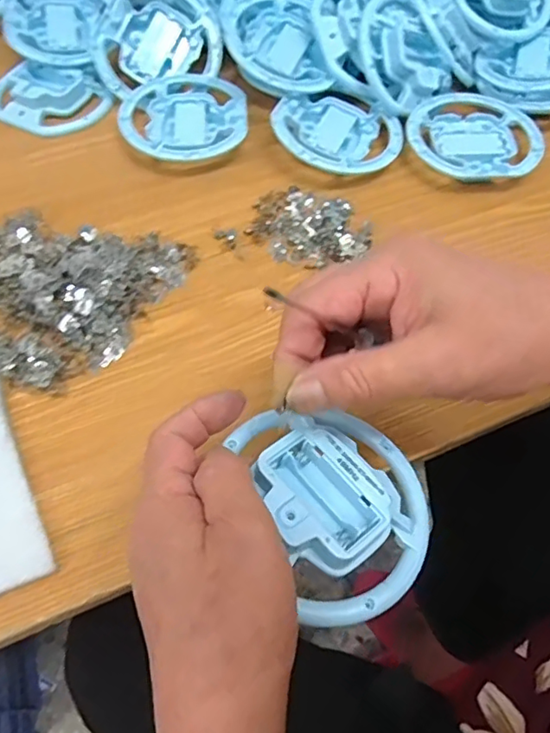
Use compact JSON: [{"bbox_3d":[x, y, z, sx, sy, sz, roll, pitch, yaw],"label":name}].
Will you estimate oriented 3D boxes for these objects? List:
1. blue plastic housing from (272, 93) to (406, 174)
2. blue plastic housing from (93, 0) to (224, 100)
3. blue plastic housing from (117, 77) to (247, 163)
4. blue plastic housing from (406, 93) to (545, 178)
[{"bbox_3d":[0.047,-0.181,0.439,0.098,0.020,0.085,24,57,2],"label":"blue plastic housing"},{"bbox_3d":[-0.103,-0.281,0.472,0.102,0.086,0.026,-17,14,-10],"label":"blue plastic housing"},{"bbox_3d":[-0.072,-0.197,0.447,0.098,0.021,0.095,-3,60,-3],"label":"blue plastic housing"},{"bbox_3d":[0.159,-0.183,0.447,0.105,0.022,0.091,-4,61,-4],"label":"blue plastic housing"}]

